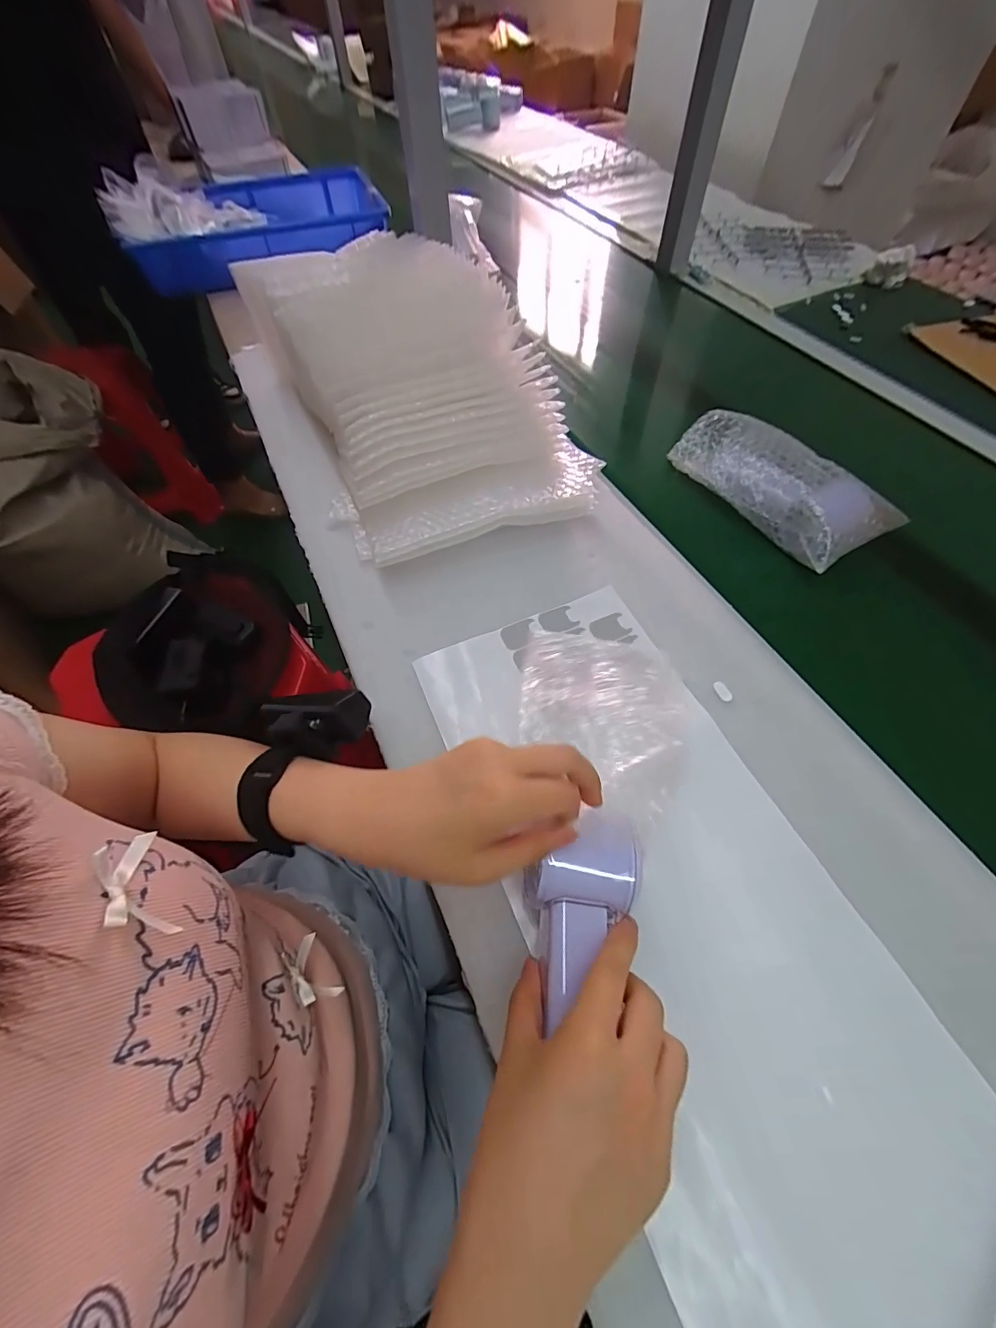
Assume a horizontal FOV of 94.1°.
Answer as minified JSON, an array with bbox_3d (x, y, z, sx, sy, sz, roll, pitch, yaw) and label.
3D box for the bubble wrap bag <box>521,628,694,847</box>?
[{"bbox_3d":[0.074,0.044,0.335,0.113,0.035,0.166,7,40,4],"label":"bubble wrap bag"}]

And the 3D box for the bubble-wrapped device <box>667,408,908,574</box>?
[{"bbox_3d":[0.280,-0.181,0.472,0.089,0.068,0.200,-26,61,-13],"label":"bubble-wrapped device"}]

